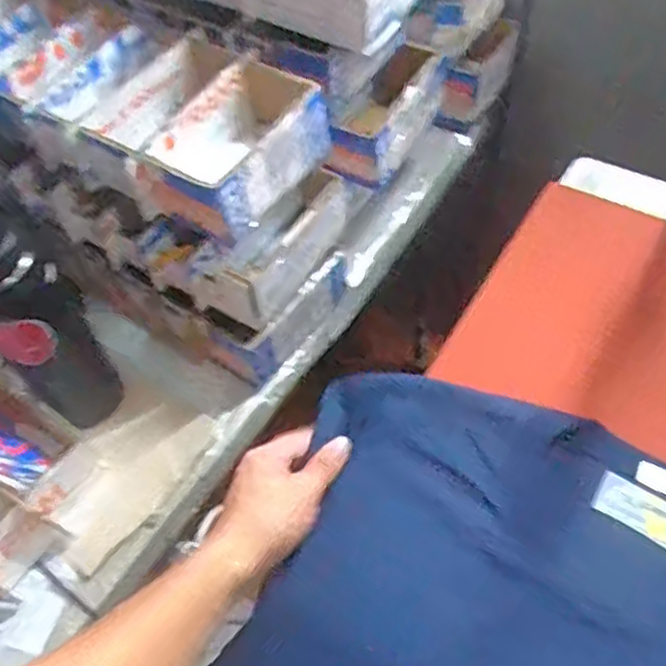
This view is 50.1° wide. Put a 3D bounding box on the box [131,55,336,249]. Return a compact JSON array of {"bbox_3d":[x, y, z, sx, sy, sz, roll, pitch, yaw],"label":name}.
[{"bbox_3d":[-0.086,-0.164,0.649,0.106,0.077,0.160,26,61,16],"label":"box"}]

